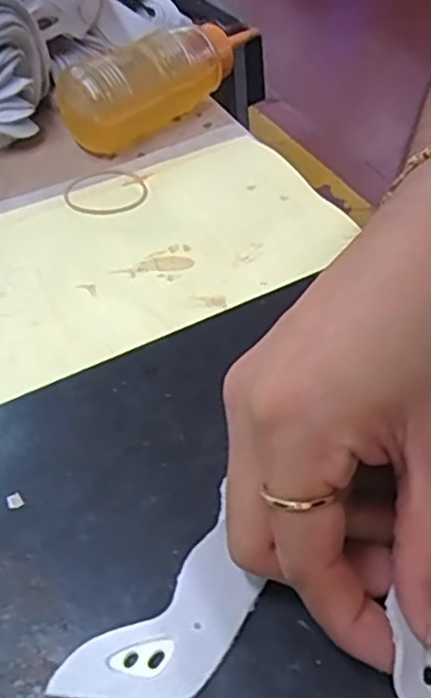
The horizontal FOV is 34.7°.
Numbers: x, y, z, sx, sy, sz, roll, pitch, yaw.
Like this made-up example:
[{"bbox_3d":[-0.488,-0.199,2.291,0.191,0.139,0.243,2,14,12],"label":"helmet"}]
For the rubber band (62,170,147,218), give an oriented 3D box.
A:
[{"bbox_3d":[-0.064,-0.091,0.395,0.045,0.004,0.045,-2,47,3],"label":"rubber band"}]

